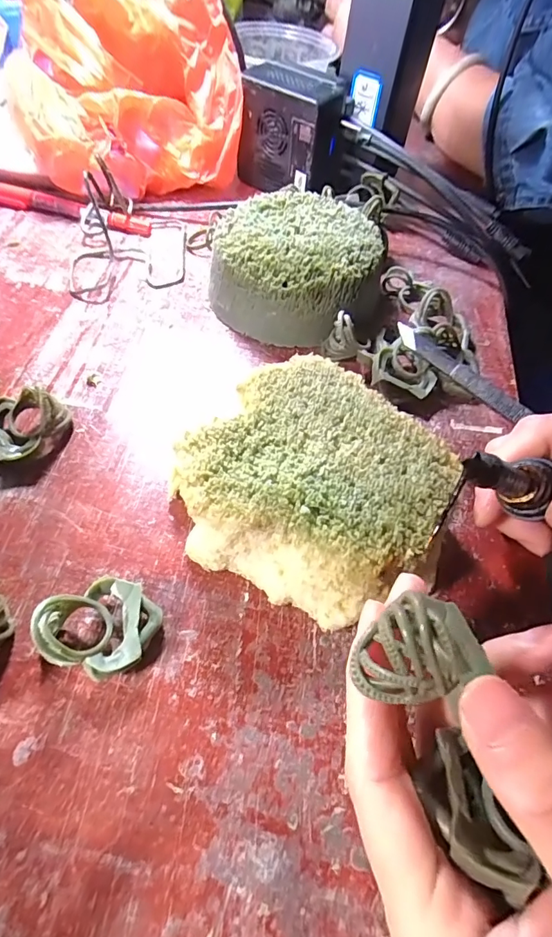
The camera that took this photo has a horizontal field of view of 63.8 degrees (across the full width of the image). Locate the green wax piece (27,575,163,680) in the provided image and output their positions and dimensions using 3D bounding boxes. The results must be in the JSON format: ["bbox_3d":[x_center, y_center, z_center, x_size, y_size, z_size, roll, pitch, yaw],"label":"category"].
[{"bbox_3d":[-0.066,0.056,0.164,0.039,0.028,0.034,15,57,6],"label":"green wax piece"}]

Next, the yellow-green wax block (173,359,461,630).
[{"bbox_3d":[0.016,0.007,0.194,0.102,0.042,0.100,17,57,5],"label":"yellow-green wax block"}]

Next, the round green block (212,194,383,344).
[{"bbox_3d":[0.013,-0.126,0.281,0.098,0.045,0.094,2,56,-3],"label":"round green block"}]

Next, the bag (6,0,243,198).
[{"bbox_3d":[-0.110,-0.280,0.330,0.159,0.117,0.112,-13,58,-12],"label":"bag"}]

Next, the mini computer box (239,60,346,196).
[{"bbox_3d":[0.014,-0.265,0.352,0.081,0.072,0.047,31,60,16],"label":"mini computer box"}]

